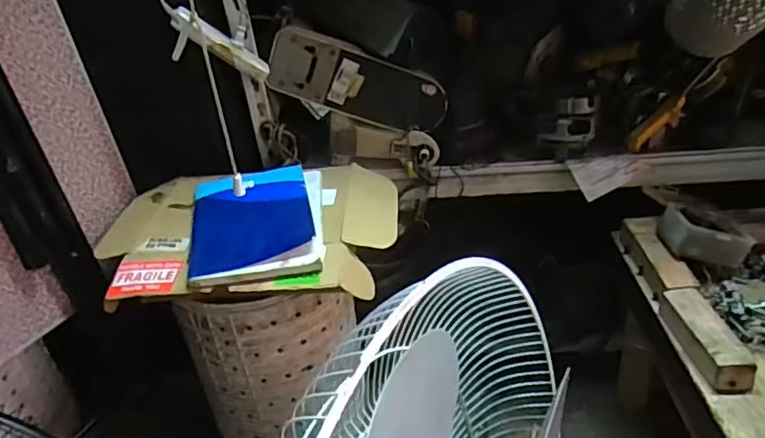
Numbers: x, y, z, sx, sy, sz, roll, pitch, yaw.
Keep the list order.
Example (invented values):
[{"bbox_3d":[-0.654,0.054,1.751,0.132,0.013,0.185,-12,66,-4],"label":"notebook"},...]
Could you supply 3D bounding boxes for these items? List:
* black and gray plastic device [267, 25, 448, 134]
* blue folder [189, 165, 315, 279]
[{"bbox_3d":[-0.034,-0.194,0.832,0.258,0.095,0.021,17,29,-11],"label":"black and gray plastic device"},{"bbox_3d":[-0.165,-0.007,0.719,0.144,0.016,0.209,-12,31,-7],"label":"blue folder"}]

